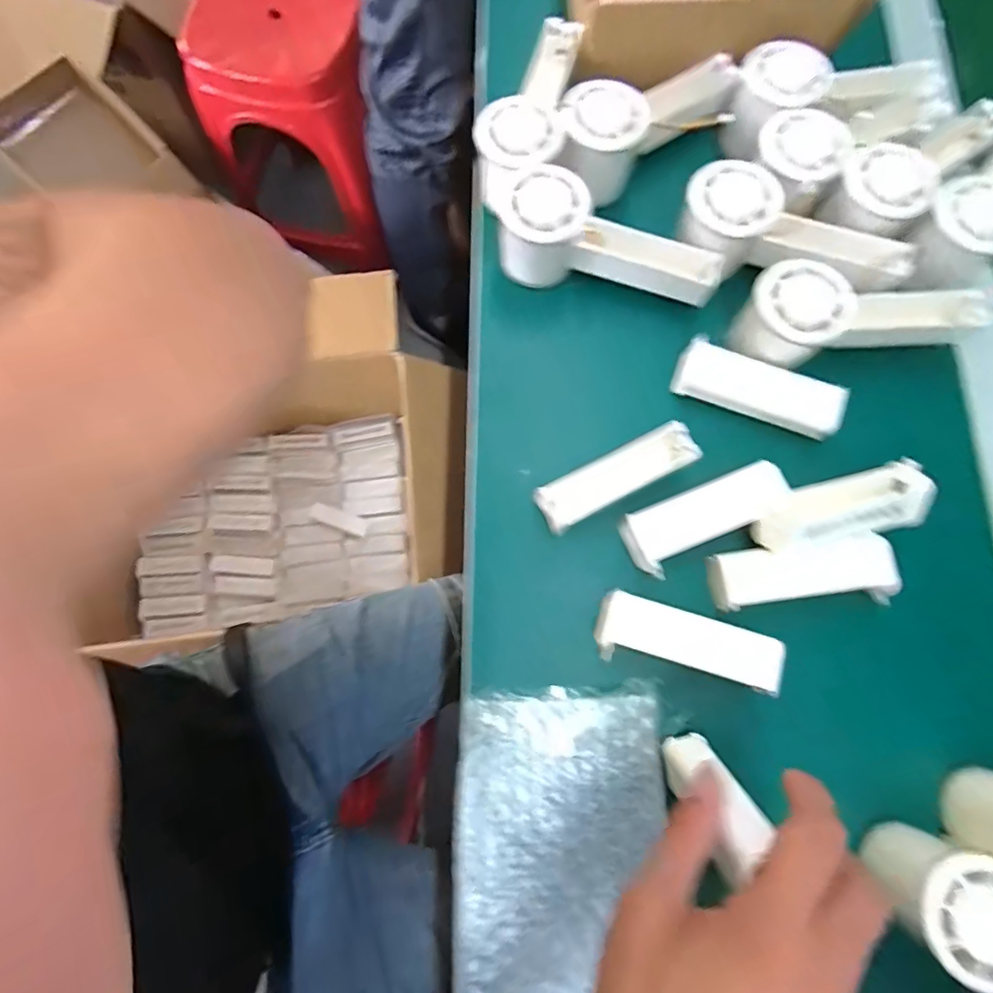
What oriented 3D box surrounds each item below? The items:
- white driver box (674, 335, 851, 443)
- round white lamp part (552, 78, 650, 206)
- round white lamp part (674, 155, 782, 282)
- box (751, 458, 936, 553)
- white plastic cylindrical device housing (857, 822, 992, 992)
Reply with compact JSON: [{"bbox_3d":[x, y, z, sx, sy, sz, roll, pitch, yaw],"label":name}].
[{"bbox_3d":[0.174,-0.072,0.357,0.106,0.021,0.033,21,77,6],"label":"white driver box"},{"bbox_3d":[0.072,-0.248,0.379,0.057,0.051,0.059,0,76,0],"label":"round white lamp part"},{"bbox_3d":[0.156,-0.189,0.369,0.059,0.048,0.065,31,78,8],"label":"round white lamp part"},{"bbox_3d":[0.214,0.008,0.327,0.108,0.020,0.039,-17,76,-4],"label":"box"},{"bbox_3d":[0.231,0.206,0.272,0.062,0.044,0.054,37,79,9],"label":"white plastic cylindrical device housing"}]

